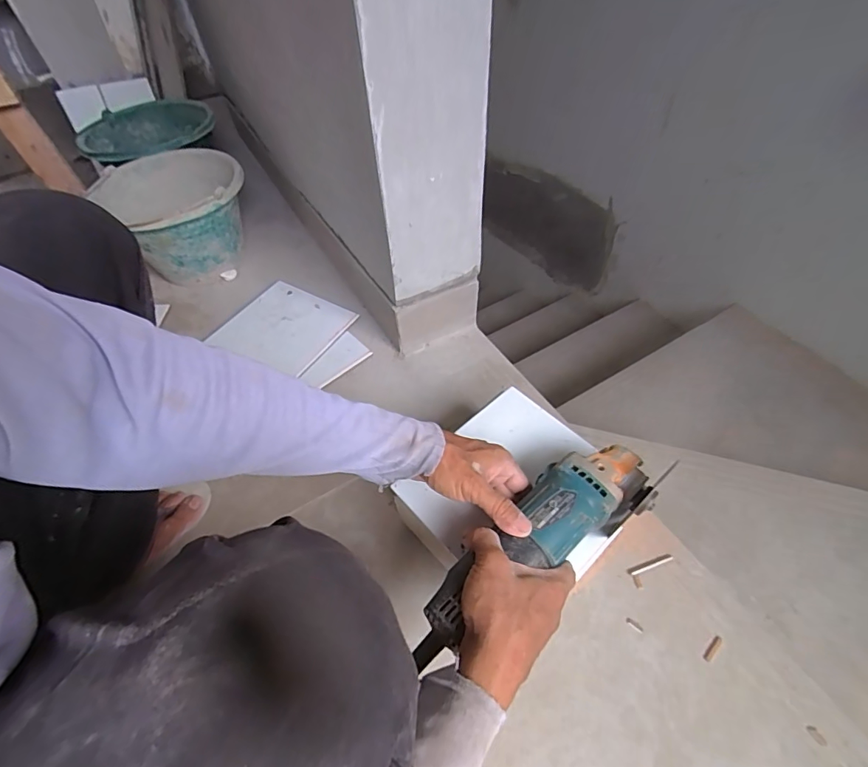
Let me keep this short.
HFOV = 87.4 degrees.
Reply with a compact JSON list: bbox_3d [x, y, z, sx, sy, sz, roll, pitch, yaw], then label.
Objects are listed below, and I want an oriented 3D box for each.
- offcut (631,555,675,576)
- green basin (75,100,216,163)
[{"bbox_3d":[0.255,0.212,0.531,0.055,0.004,0.007,-16,53,-9],"label":"offcut"},{"bbox_3d":[-0.597,-0.519,0.960,0.250,0.061,0.250,-2,52,3],"label":"green basin"}]

